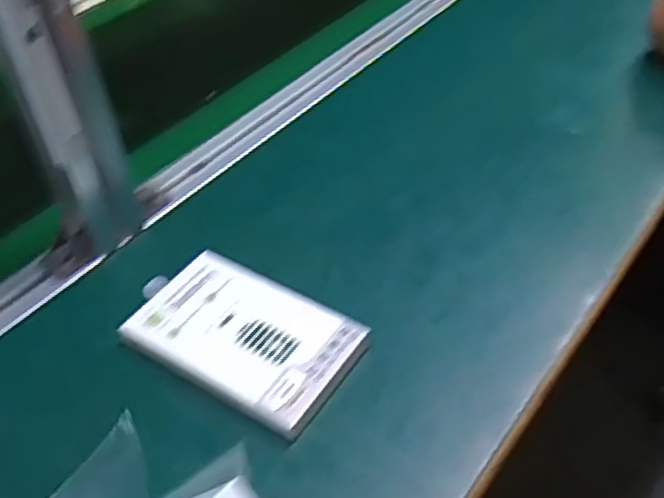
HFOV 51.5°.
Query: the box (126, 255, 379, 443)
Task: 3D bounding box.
[{"bbox_3d":[-0.057,0.053,0.425,0.143,0.015,0.082,24,51,25],"label":"box"}]

